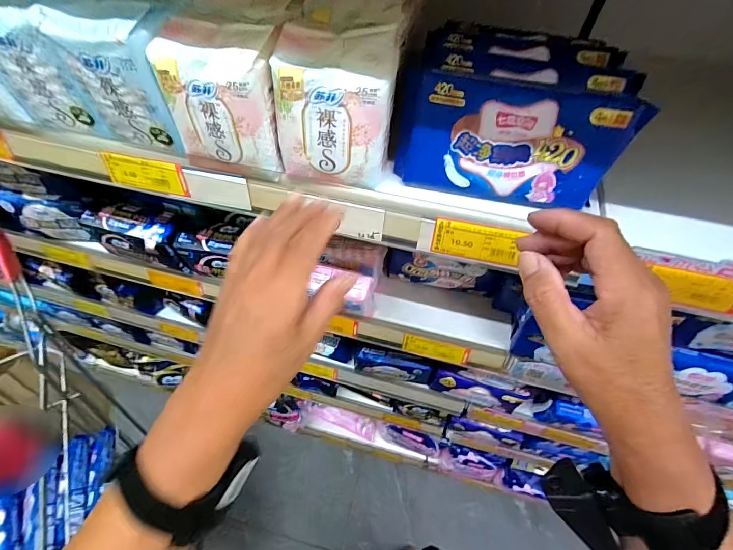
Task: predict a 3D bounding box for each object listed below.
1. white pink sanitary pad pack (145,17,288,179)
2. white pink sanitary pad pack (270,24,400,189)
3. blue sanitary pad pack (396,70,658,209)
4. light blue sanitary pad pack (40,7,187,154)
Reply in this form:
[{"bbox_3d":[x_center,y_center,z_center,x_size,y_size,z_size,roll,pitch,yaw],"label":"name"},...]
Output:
[{"bbox_3d":[-0.124,-0.155,0.334,0.096,0.112,0.061,8,56,4],"label":"white pink sanitary pad pack"},{"bbox_3d":[-0.026,-0.148,0.325,0.102,0.108,0.072,5,56,2],"label":"white pink sanitary pad pack"},{"bbox_3d":[0.128,-0.123,0.323,0.179,0.089,0.066,12,57,7],"label":"blue sanitary pad pack"},{"bbox_3d":[-0.216,-0.172,0.333,0.096,0.112,0.042,18,58,11],"label":"light blue sanitary pad pack"}]

